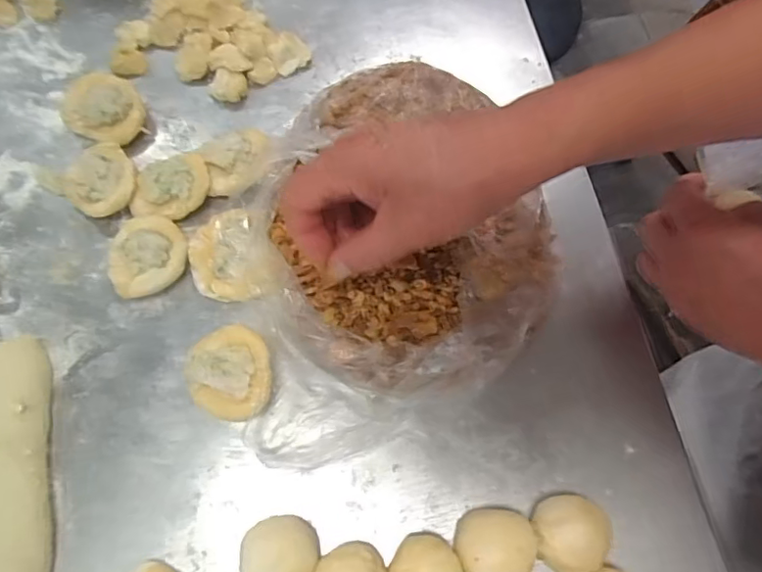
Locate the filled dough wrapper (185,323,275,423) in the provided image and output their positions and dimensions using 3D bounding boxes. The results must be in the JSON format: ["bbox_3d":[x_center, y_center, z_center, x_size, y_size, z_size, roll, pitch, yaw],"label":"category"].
[{"bbox_3d":[-0.098,0.056,0.362,0.054,0.026,0.059,0,69,-1],"label":"filled dough wrapper"}]

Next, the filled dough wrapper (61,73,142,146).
[{"bbox_3d":[-0.214,-0.137,0.439,0.061,0.024,0.051,27,71,9],"label":"filled dough wrapper"}]

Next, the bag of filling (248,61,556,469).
[{"bbox_3d":[0.014,-0.024,0.373,0.198,0.065,0.251,-3,69,-2],"label":"bag of filling"}]

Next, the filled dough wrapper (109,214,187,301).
[{"bbox_3d":[-0.162,-0.020,0.392,0.052,0.025,0.057,0,69,-1],"label":"filled dough wrapper"}]

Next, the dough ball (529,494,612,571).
[{"bbox_3d":[0.107,0.144,0.325,0.038,0.040,0.042,10,69,3],"label":"dough ball"}]

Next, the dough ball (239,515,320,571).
[{"bbox_3d":[-0.057,0.155,0.322,0.041,0.033,0.041,0,69,-1],"label":"dough ball"}]

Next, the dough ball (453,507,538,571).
[{"bbox_3d":[0.064,0.150,0.324,0.039,0.038,0.043,15,69,5],"label":"dough ball"}]

